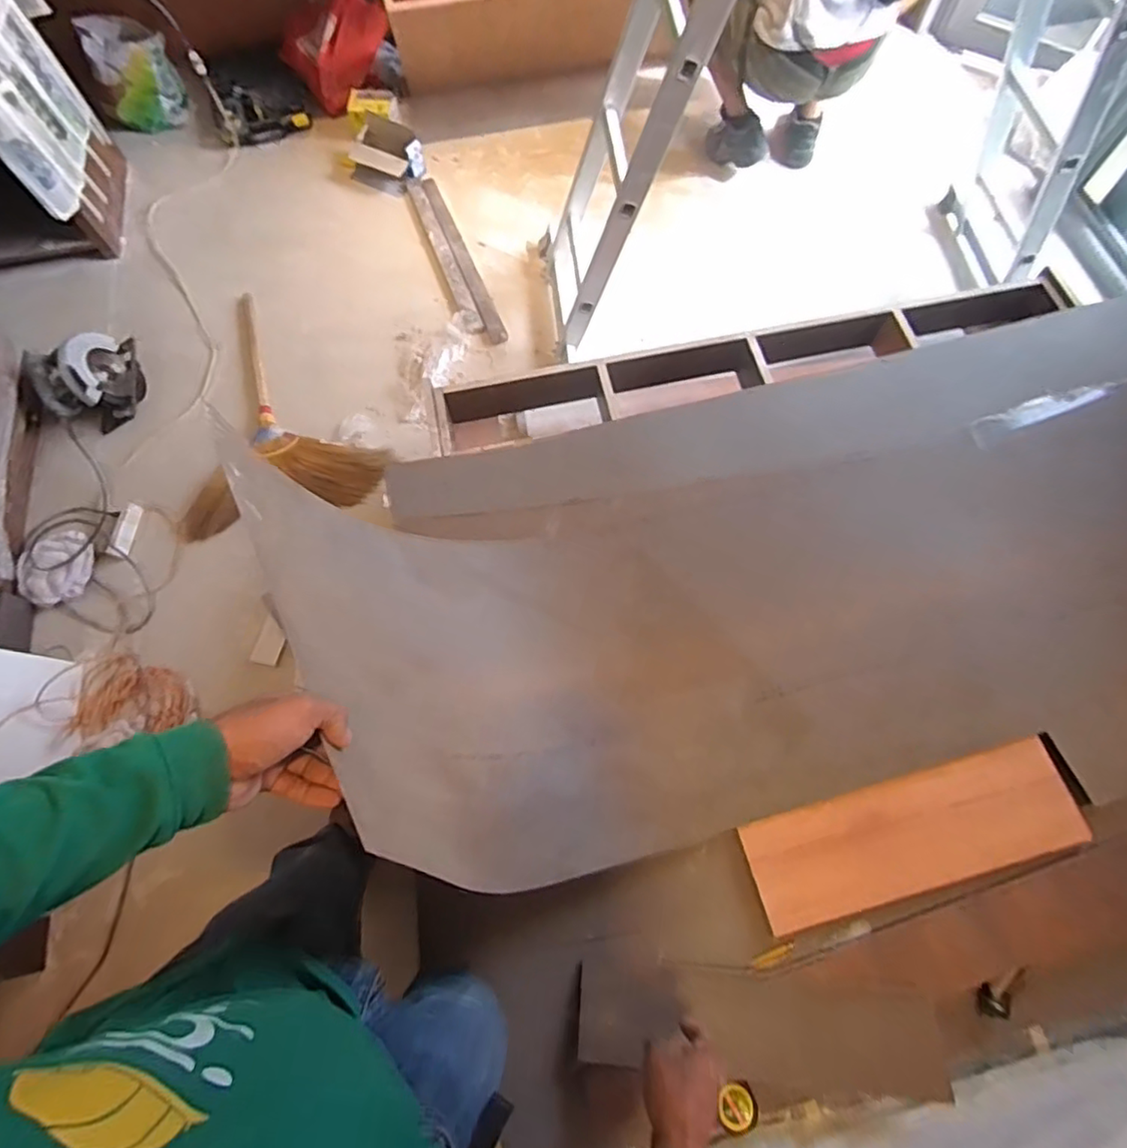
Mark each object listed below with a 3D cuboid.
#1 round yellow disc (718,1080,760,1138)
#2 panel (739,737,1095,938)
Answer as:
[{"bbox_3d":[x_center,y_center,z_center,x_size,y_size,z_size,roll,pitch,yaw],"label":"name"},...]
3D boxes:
[{"bbox_3d":[0.239,0.727,0.807,0.052,0.021,0.050,-37,49,-3],"label":"round yellow disc"},{"bbox_3d":[0.567,0.427,0.968,0.532,0.025,0.167,-14,64,-3],"label":"panel"}]

